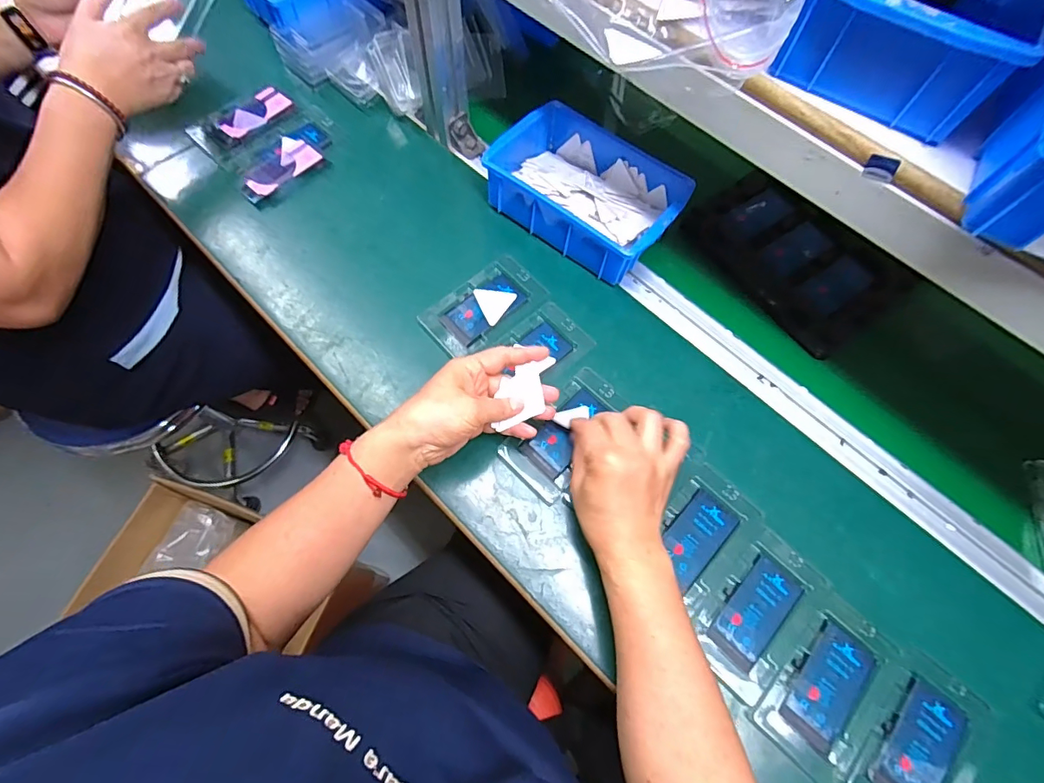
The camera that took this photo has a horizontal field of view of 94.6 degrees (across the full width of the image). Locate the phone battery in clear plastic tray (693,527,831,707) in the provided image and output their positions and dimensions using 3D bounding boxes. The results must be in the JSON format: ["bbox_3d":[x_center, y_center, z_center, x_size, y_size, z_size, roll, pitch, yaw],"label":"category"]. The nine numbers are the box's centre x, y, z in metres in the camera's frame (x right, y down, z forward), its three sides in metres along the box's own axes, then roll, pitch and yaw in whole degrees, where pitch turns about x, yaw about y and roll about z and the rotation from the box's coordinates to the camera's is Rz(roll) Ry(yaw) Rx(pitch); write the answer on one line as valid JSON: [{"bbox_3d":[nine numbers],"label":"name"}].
[{"bbox_3d":[0.201,0.186,0.408,0.071,0.011,0.125,40,73,13],"label":"phone battery in clear plastic tray"}]

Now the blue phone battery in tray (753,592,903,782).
[{"bbox_3d":[0.251,0.237,0.389,0.070,0.005,0.129,39,72,13],"label":"blue phone battery in tray"}]

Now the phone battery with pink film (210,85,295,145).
[{"bbox_3d":[-0.341,-0.347,0.603,0.055,0.007,0.100,38,72,12],"label":"phone battery with pink film"}]

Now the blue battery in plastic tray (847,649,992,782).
[{"bbox_3d":[0.314,0.278,0.374,0.071,0.006,0.127,39,72,13],"label":"blue battery in plastic tray"}]

